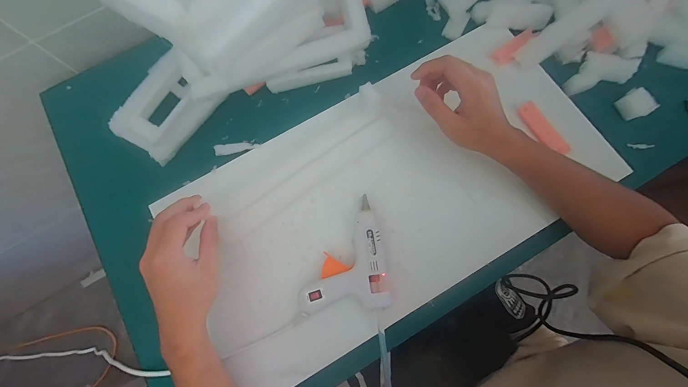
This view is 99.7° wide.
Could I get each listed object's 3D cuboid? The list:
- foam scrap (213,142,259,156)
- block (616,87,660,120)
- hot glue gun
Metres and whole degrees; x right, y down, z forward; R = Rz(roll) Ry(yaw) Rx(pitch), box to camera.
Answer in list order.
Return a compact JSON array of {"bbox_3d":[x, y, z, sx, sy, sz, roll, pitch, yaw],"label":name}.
[{"bbox_3d":[-0.155,-0.067,0.421,0.066,0.008,0.015,-9,77,-1],"label":"foam scrap"},{"bbox_3d":[0.413,-0.126,0.411,0.024,0.028,0.039,-29,78,-5],"label":"block"},{"bbox_3d":[-0.003,0.078,0.369,0.108,0.025,0.130,-6,77,0],"label":"hot glue gun"}]

